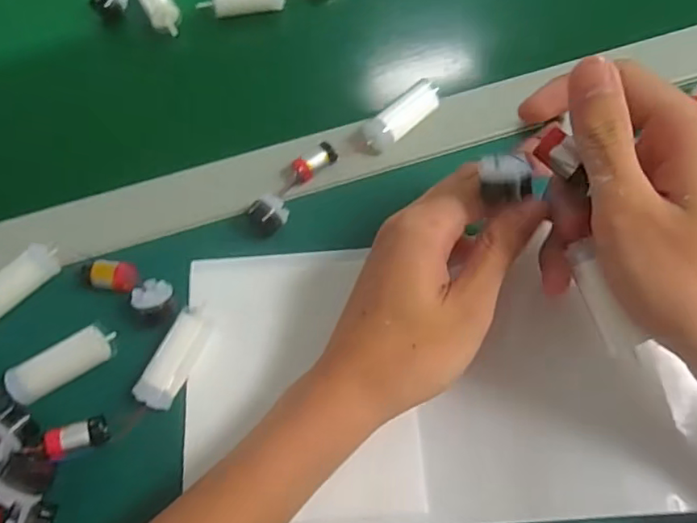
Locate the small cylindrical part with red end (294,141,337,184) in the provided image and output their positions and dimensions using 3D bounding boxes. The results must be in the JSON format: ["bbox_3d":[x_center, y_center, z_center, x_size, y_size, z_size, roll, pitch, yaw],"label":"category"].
[{"bbox_3d":[-0.021,-0.060,0.343,0.027,0.010,0.014,-32,70,-12],"label":"small cylindrical part with red end"}]

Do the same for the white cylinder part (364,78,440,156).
[{"bbox_3d":[0.034,-0.089,0.350,0.053,0.020,0.020,-34,70,-12],"label":"white cylinder part"}]

